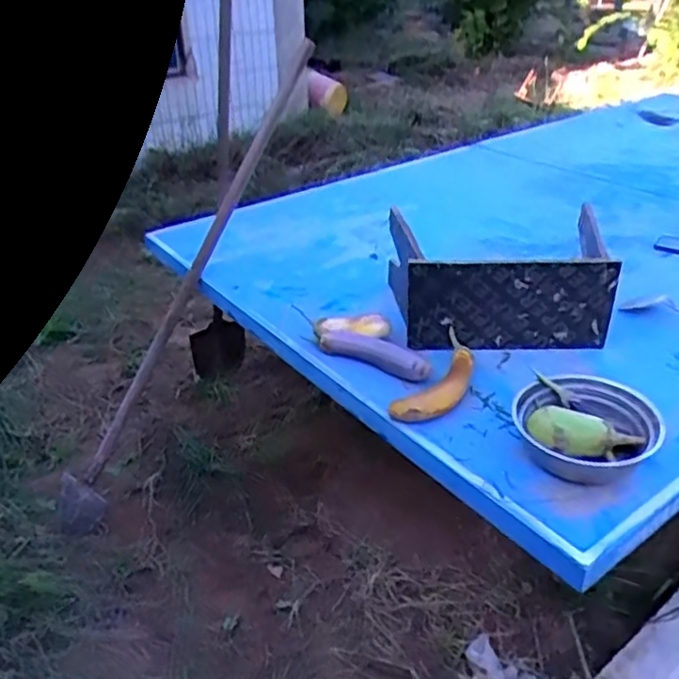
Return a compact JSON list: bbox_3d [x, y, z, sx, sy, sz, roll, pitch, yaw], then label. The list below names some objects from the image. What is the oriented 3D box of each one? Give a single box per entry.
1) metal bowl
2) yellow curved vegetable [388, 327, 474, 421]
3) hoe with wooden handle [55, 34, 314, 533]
[{"bbox_3d":[0.395,0.139,1.071,0.215,0.085,0.203,-1,31,1],"label":"metal bowl"},{"bbox_3d":[0.193,0.077,1.226,0.098,0.049,0.247,18,36,29],"label":"yellow curved vegetable"},{"bbox_3d":[-0.383,-0.119,1.643,0.130,1.338,0.083,30,4,37],"label":"hoe with wooden handle"}]

